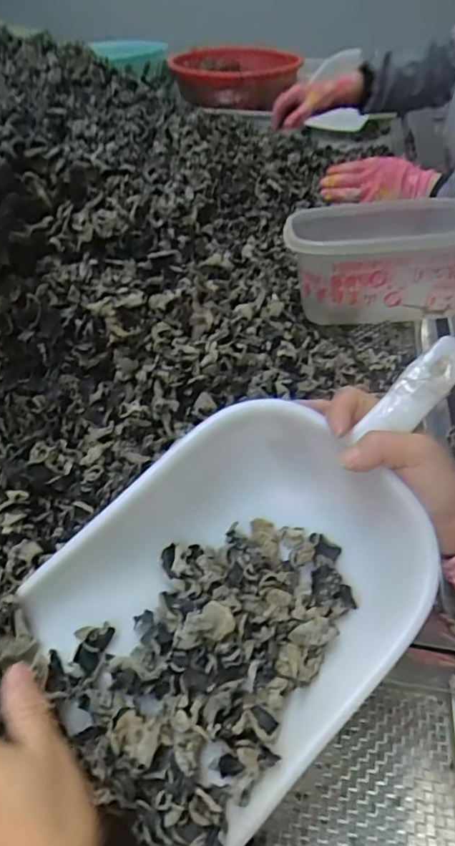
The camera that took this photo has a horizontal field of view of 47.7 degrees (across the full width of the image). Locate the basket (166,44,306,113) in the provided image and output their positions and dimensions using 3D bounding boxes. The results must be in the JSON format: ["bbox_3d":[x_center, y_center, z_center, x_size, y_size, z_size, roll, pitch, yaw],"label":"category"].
[{"bbox_3d":[0.022,-0.878,1.311,0.312,0.112,0.355,0,45,0],"label":"basket"}]

